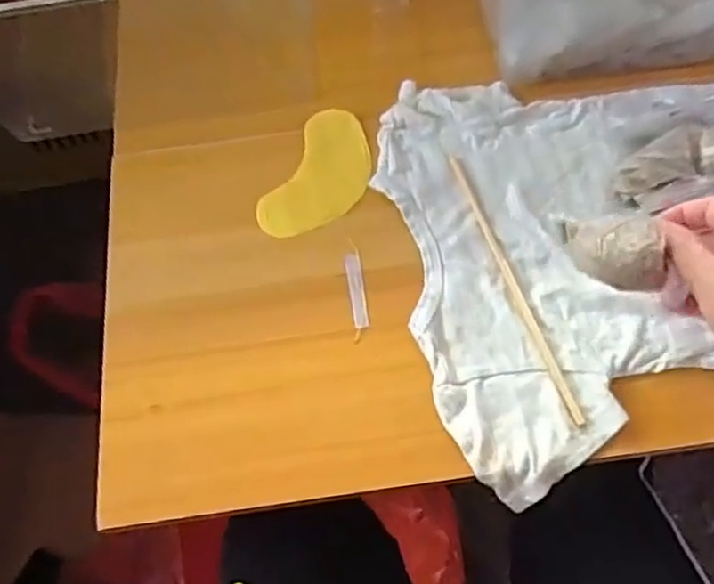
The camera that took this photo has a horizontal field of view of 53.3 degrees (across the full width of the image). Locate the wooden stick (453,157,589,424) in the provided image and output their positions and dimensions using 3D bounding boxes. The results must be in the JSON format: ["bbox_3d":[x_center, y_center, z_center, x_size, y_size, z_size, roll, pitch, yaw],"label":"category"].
[{"bbox_3d":[0.109,-0.010,0.502,0.009,0.007,0.224,-16,63,-6],"label":"wooden stick"}]

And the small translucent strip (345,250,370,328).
[{"bbox_3d":[0.000,-0.002,0.511,0.011,0.004,0.060,-8,62,-2],"label":"small translucent strip"}]

